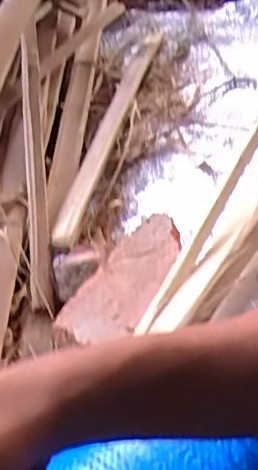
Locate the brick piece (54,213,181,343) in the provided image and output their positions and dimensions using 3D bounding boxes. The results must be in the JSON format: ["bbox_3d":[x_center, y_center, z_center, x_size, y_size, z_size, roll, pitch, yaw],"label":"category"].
[{"bbox_3d":[0.003,0.043,0.587,0.068,0.028,0.145,29,57,28],"label":"brick piece"}]

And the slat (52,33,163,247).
[{"bbox_3d":[-0.013,-0.135,0.744,0.027,0.012,0.383,9,50,14],"label":"slat"}]

